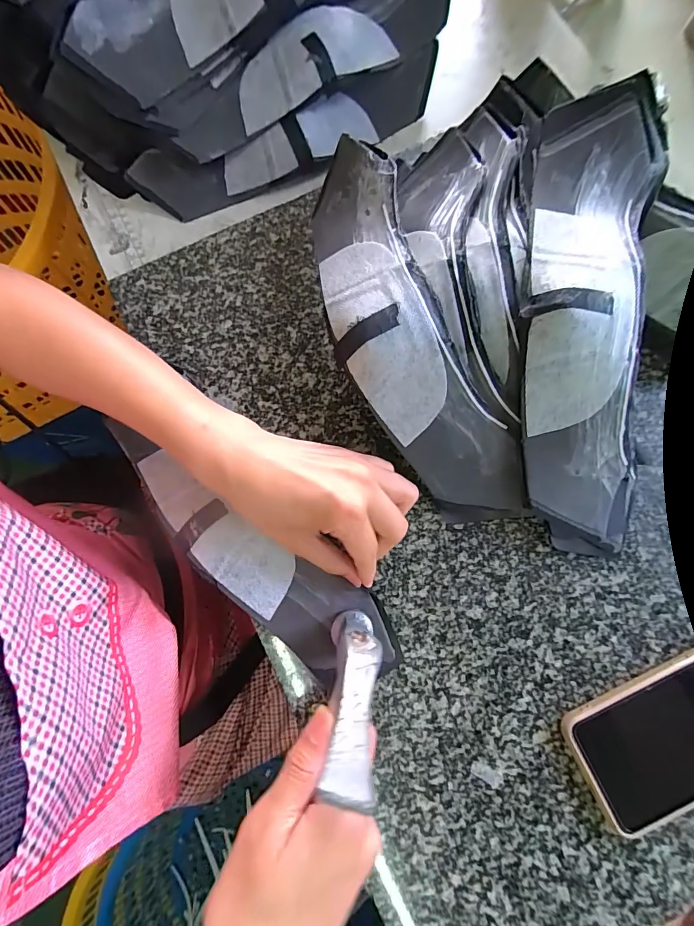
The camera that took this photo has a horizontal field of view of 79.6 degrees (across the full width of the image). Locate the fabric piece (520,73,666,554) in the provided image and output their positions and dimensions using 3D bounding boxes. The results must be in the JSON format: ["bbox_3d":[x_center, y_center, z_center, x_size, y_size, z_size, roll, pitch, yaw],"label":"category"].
[{"bbox_3d":[0.159,-0.091,0.274,0.091,0.052,0.306,1,93,-1],"label":"fabric piece"}]

